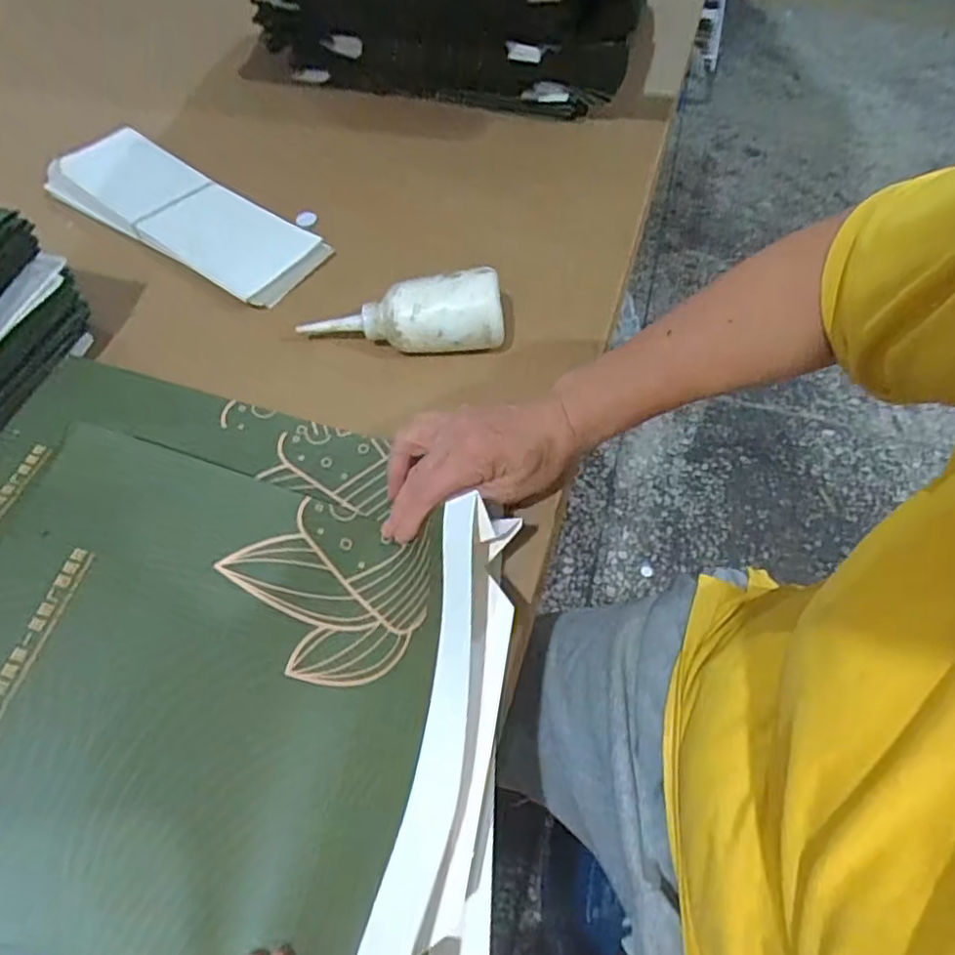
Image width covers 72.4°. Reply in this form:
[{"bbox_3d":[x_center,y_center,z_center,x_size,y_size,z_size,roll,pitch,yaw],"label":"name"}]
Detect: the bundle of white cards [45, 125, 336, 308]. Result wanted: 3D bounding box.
[{"bbox_3d":[-0.272,-0.245,0.610,0.270,0.029,0.090,31,62,15],"label":"bundle of white cards"}]

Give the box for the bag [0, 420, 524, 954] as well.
[{"bbox_3d":[-0.136,0.119,0.370,0.312,0.060,0.263,13,60,3],"label":"bag"}]

